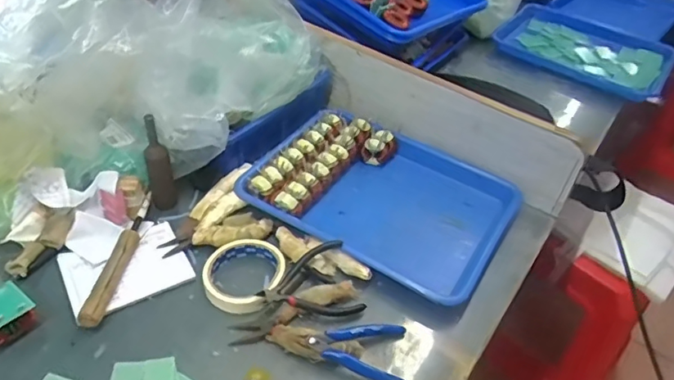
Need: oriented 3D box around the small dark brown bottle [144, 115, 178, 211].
[{"bbox_3d":[-0.225,-0.033,0.657,0.031,0.139,0.022,-11,44,-16],"label":"small dark brown bottle"}]

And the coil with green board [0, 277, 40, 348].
[{"bbox_3d":[-0.338,0.128,0.528,0.055,0.048,0.049,30,48,23],"label":"coil with green board"}]

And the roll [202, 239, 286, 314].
[{"bbox_3d":[-0.109,0.096,0.603,0.084,0.020,0.091,3,43,-3],"label":"roll"}]

